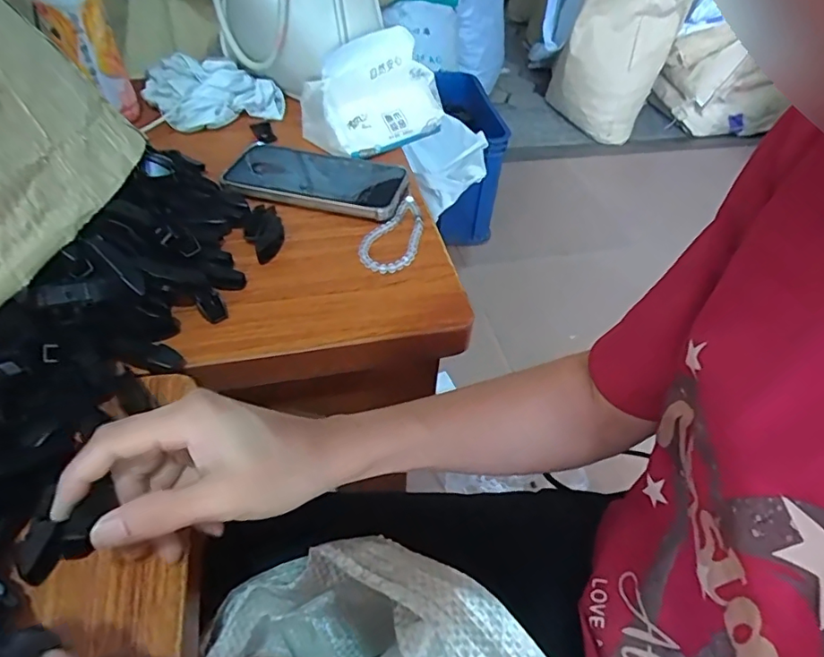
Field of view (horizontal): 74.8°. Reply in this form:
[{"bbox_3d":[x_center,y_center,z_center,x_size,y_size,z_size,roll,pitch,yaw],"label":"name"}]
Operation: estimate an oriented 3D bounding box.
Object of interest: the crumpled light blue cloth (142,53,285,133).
[{"bbox_3d":[-0.236,-0.283,0.641,0.145,0.045,0.114,-21,51,-22],"label":"crumpled light blue cloth"}]

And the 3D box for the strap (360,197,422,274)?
[{"bbox_3d":[-0.016,-0.084,0.475,0.048,0.009,0.102,9,46,5],"label":"strap"}]

